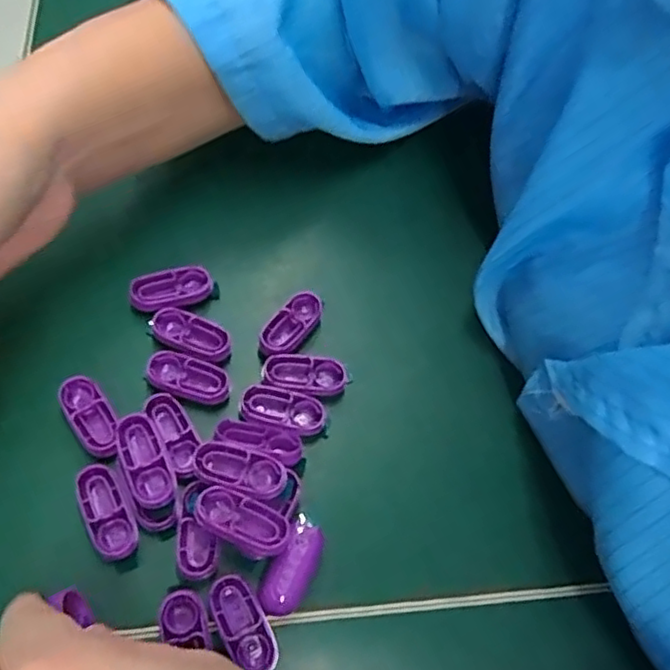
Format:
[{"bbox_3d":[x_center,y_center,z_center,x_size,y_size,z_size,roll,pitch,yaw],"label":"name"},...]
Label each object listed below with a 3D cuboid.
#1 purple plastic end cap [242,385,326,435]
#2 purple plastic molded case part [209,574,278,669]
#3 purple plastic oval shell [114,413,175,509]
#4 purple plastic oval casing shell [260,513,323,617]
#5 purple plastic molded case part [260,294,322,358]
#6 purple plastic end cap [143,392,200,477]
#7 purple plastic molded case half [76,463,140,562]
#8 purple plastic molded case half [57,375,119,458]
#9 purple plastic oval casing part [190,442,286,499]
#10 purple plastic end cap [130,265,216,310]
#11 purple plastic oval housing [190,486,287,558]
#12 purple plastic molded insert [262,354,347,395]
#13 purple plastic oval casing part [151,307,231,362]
[{"bbox_3d":[-0.021,0.029,0.255,0.032,0.004,0.015,13,63,0],"label":"purple plastic end cap"},{"bbox_3d":[-0.031,0.099,0.218,0.015,0.005,0.033,-24,68,-17],"label":"purple plastic molded case part"},{"bbox_3d":[-0.069,0.046,0.230,0.016,0.013,0.032,-21,67,-16],"label":"purple plastic oval shell"},{"bbox_3d":[-0.015,0.082,0.227,0.014,0.005,0.034,26,63,7],"label":"purple plastic oval casing shell"},{"bbox_3d":[-0.019,-0.005,0.271,0.015,0.005,0.035,36,65,12],"label":"purple plastic molded case part"},{"bbox_3d":[-0.061,0.038,0.245,0.013,0.008,0.033,-27,69,-18],"label":"purple plastic end cap"},{"bbox_3d":[-0.081,0.063,0.228,0.017,0.005,0.034,-24,68,-17],"label":"purple plastic molded case half"},{"bbox_3d":[-0.093,0.032,0.246,0.016,0.010,0.034,-30,70,-19],"label":"purple plastic molded case half"},{"bbox_3d":[-0.035,0.049,0.232,0.033,0.009,0.016,18,63,3],"label":"purple plastic oval casing part"},{"bbox_3d":[-0.070,-0.020,0.274,0.034,0.010,0.014,-16,66,-14],"label":"purple plastic end cap"},{"bbox_3d":[-0.032,0.066,0.224,0.033,0.011,0.017,24,63,6],"label":"purple plastic oval housing"},{"bbox_3d":[-0.012,0.015,0.259,0.033,0.004,0.016,8,63,-2],"label":"purple plastic molded insert"},{"bbox_3d":[-0.060,0.000,0.265,0.033,0.009,0.017,21,63,5],"label":"purple plastic oval casing part"}]

